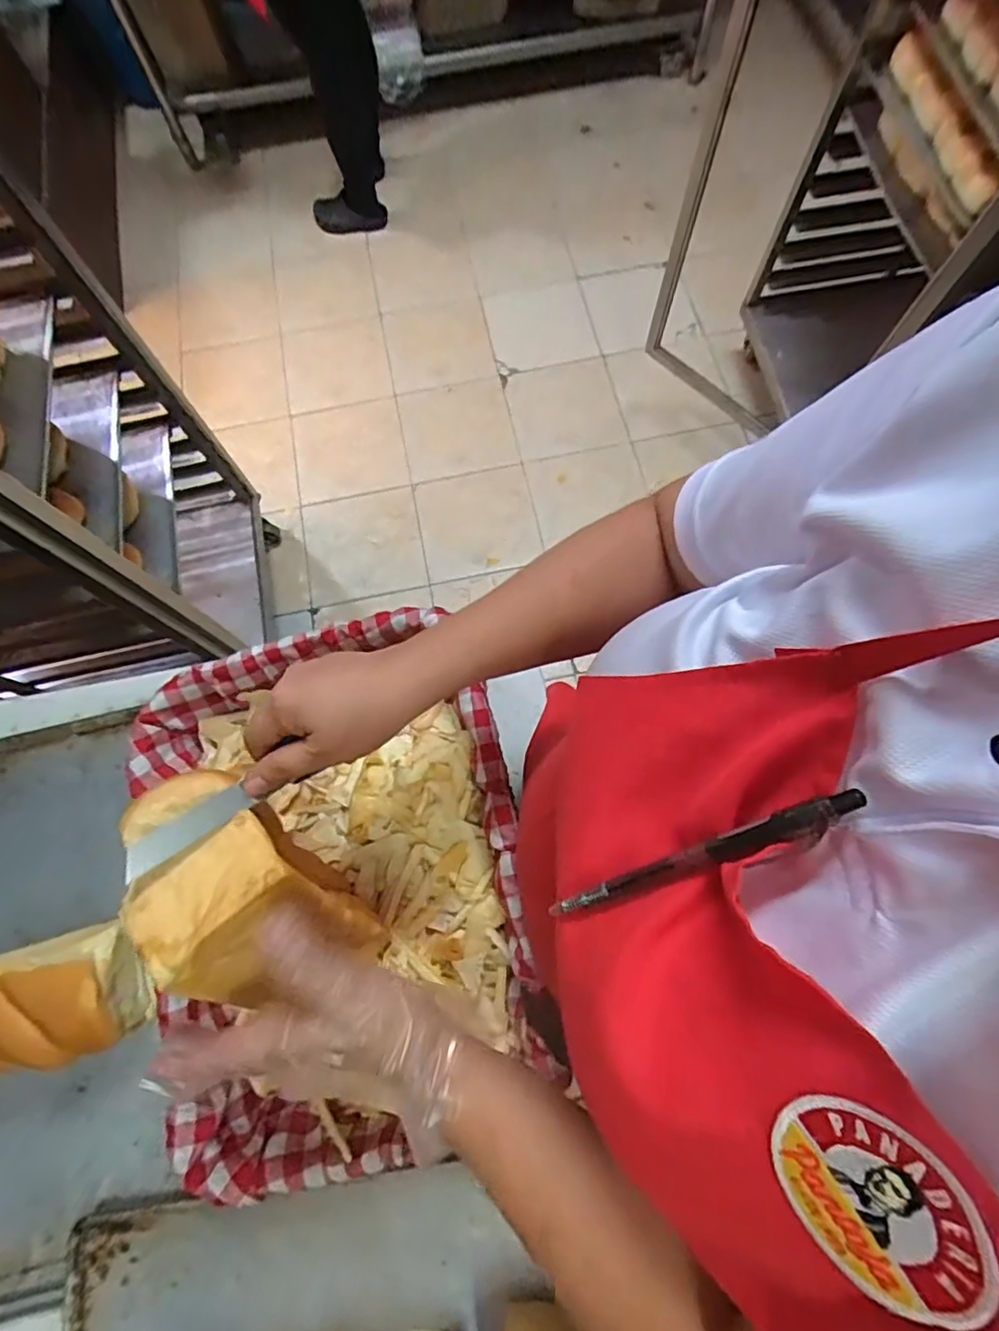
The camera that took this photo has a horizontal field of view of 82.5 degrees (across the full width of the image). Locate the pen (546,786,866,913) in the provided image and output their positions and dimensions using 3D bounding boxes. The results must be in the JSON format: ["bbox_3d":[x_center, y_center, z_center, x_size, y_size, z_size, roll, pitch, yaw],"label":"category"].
[{"bbox_3d":[0.072,0.077,0.223,0.138,0.010,0.009,-39,69,37],"label":"pen"}]

